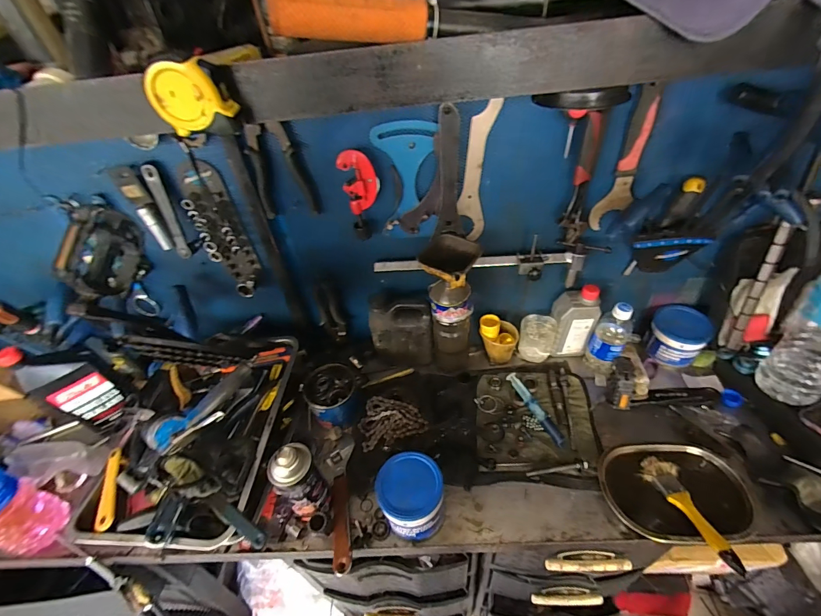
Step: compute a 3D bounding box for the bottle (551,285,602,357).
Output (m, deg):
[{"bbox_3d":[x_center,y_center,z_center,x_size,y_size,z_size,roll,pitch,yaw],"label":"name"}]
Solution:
[{"bbox_3d":[0.346,0.030,0.784,0.079,0.181,0.050,-4,42,3],"label":"bottle"}]

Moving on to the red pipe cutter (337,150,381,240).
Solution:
[{"bbox_3d":[-0.080,-0.187,0.618,0.059,0.144,0.028,-8,42,-2],"label":"red pipe cutter"}]

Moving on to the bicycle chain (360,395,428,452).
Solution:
[{"bbox_3d":[-0.039,0.219,0.733,0.129,0.040,0.087,-14,43,-8],"label":"bicycle chain"}]

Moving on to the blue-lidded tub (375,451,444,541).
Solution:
[{"bbox_3d":[0.002,0.303,0.593,0.099,0.099,0.104,-4,42,3],"label":"blue-lidded tub"}]

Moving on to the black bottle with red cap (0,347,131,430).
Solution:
[{"bbox_3d":[-0.649,0.154,0.705,0.090,0.221,0.090,16,47,23],"label":"black bottle with red cap"}]

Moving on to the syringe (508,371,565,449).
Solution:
[{"bbox_3d":[0.246,0.193,0.722,0.026,0.023,0.161,-21,44,-15],"label":"syringe"}]

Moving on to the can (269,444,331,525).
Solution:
[{"bbox_3d":[-0.170,0.277,0.573,0.065,0.184,0.054,-34,49,-27],"label":"can"}]

